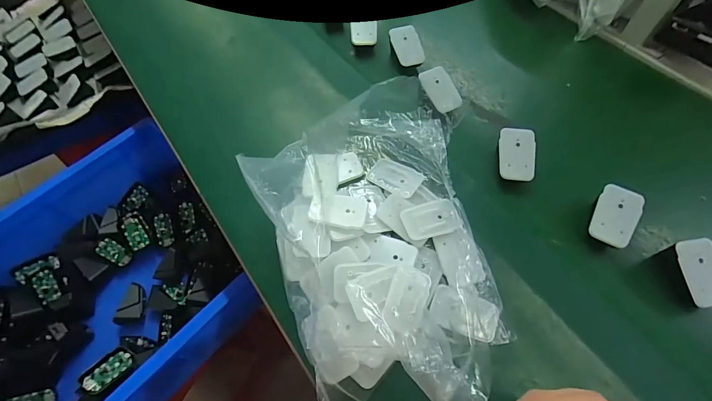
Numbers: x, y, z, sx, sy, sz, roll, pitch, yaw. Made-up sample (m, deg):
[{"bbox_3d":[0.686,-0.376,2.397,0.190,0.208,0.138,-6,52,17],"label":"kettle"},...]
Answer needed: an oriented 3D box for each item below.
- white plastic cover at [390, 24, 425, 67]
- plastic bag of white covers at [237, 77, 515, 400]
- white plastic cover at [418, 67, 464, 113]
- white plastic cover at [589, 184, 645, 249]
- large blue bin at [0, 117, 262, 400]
[{"bbox_3d":[0.081,-0.244,0.558,0.043,0.004,0.065,-18,86,-6],"label":"white plastic cover"},{"bbox_3d":[0.018,0.029,0.409,0.242,0.057,0.366,-13,62,-8],"label":"plastic bag of white covers"},{"bbox_3d":[0.124,-0.162,0.517,0.040,0.004,0.069,-29,86,-2],"label":"white plastic cover"},{"bbox_3d":[0.304,0.018,0.415,0.043,0.006,0.069,23,86,18],"label":"white plastic cover"},{"bbox_3d":[-0.471,0.202,0.554,0.399,0.155,0.590,36,66,17],"label":"large blue bin"}]

